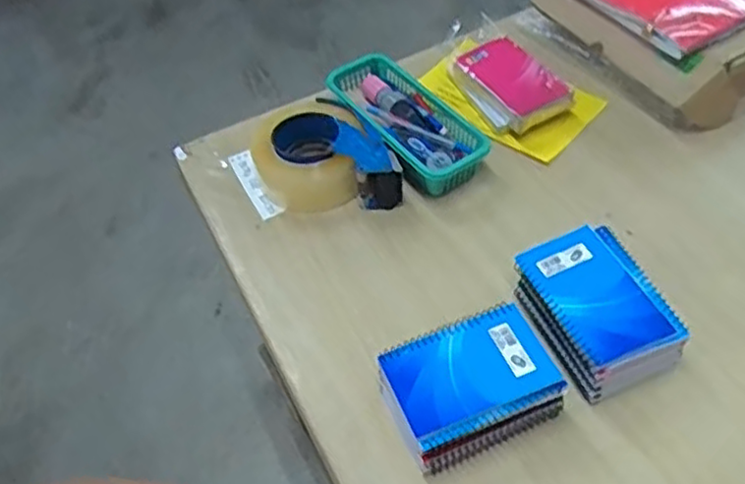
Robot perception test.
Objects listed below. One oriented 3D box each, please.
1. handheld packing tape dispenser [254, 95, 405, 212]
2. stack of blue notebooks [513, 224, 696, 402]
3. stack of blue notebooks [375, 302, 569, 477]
[{"bbox_3d":[-0.057,-0.089,0.764,0.129,0.061,0.164,-24,53,-14],"label":"handheld packing tape dispenser"},{"bbox_3d":[0.196,0.058,0.612,0.114,0.052,0.141,-23,52,-13],"label":"stack of blue notebooks"},{"bbox_3d":[0.077,0.120,0.577,0.135,0.052,0.093,-22,52,-13],"label":"stack of blue notebooks"}]

